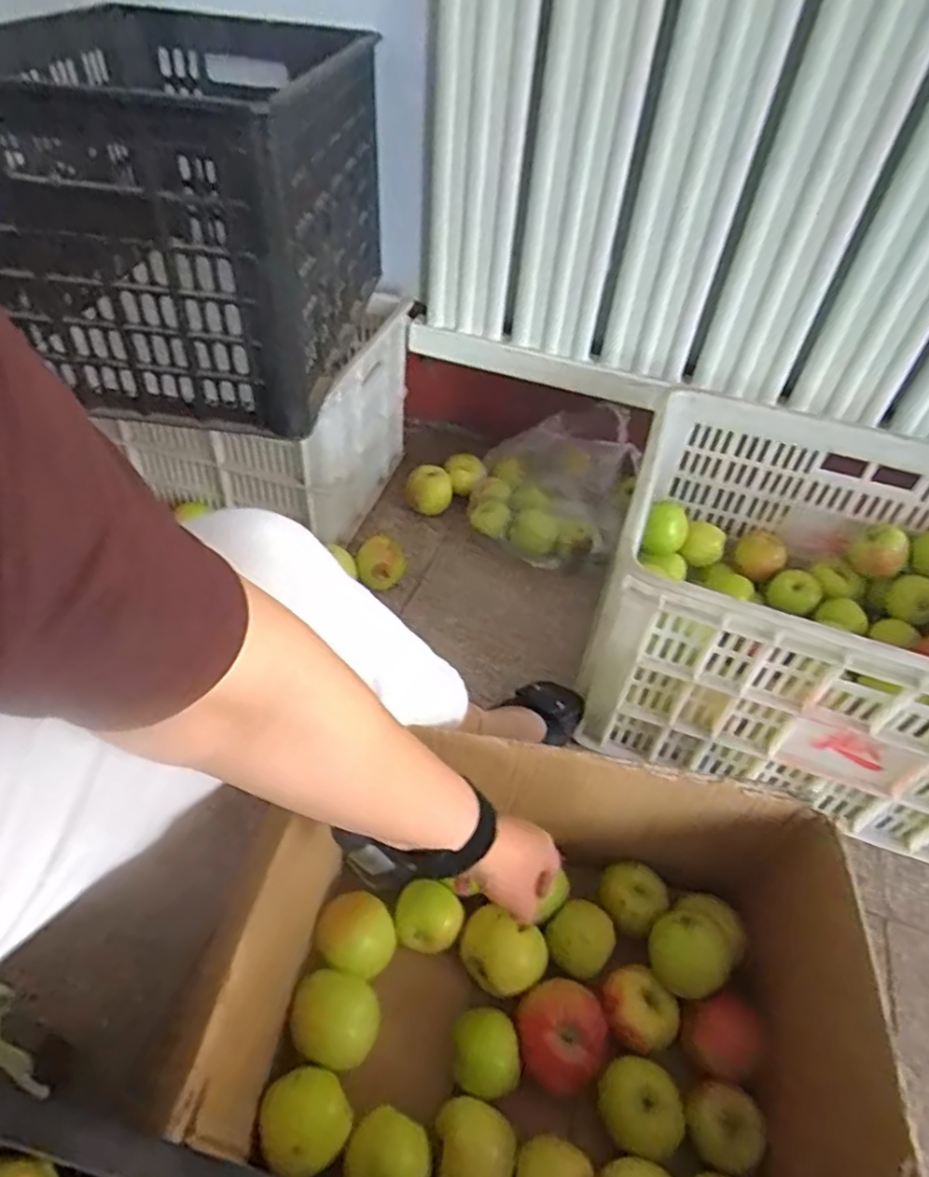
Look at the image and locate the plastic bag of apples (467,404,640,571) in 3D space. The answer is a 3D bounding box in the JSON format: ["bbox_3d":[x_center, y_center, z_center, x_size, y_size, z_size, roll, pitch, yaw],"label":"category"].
[{"bbox_3d":[0.136,-0.150,1.010,0.243,0.151,0.203,16,47,10],"label":"plastic bag of apples"}]

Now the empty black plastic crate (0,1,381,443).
[{"bbox_3d":[-0.297,-0.468,0.789,0.327,0.274,0.553,6,46,0],"label":"empty black plastic crate"}]

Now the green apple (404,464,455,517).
[{"bbox_3d":[-0.056,-0.158,1.050,0.075,0.071,0.065,0,46,-5],"label":"green apple"}]

